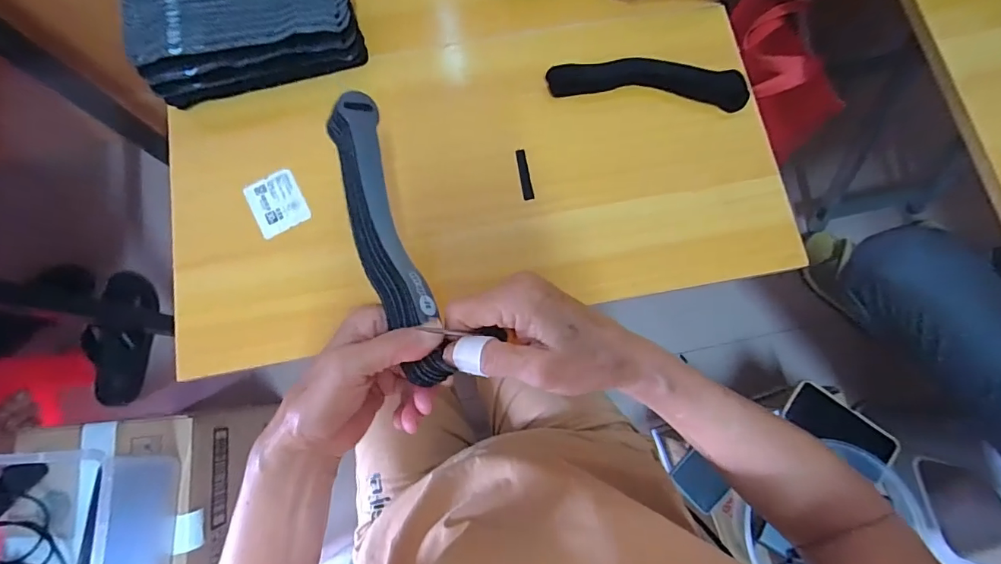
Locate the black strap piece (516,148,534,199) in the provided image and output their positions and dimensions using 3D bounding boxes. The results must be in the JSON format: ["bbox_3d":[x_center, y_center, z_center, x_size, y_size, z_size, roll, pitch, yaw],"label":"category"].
[{"bbox_3d":[0.024,-0.108,0.455,0.010,0.004,0.052,-10,79,-2],"label":"black strap piece"}]

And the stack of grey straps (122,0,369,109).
[{"bbox_3d":[-0.241,-0.244,0.446,0.206,0.073,0.091,-16,80,-3],"label":"stack of grey straps"}]

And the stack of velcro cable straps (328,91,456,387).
[{"bbox_3d":[-0.074,-0.031,0.283,0.036,0.018,0.196,-19,74,-4],"label":"stack of velcro cable straps"}]

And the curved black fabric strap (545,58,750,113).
[{"bbox_3d":[0.149,-0.205,0.462,0.195,0.020,0.040,6,79,1],"label":"curved black fabric strap"}]

